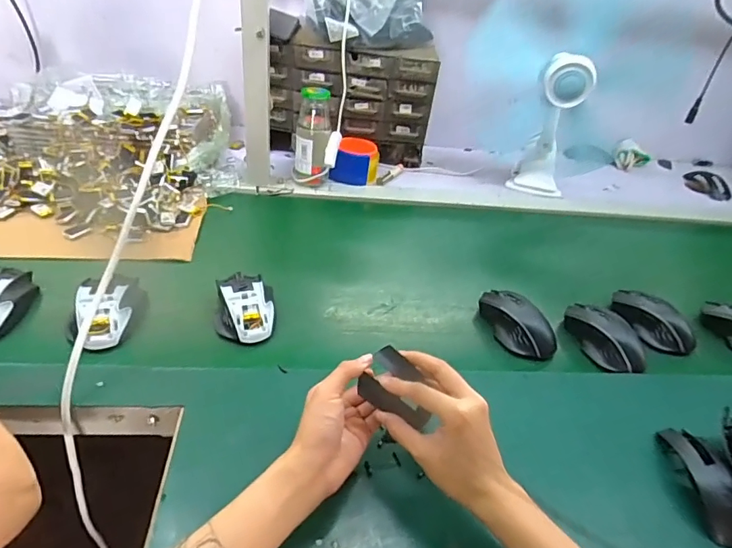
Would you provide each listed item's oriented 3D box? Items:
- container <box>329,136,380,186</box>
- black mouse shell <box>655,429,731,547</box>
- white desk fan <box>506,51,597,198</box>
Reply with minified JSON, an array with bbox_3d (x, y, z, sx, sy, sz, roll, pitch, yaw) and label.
[{"bbox_3d":[-0.018,-0.218,0.922,0.083,0.063,0.087,11,40,5],"label":"container"},{"bbox_3d":[0.335,0.200,0.470,0.039,0.033,0.117,4,40,-5],"label":"black mouse shell"},{"bbox_3d":[0.377,-0.288,0.956,0.106,0.277,0.115,22,42,16],"label":"white desk fan"}]

